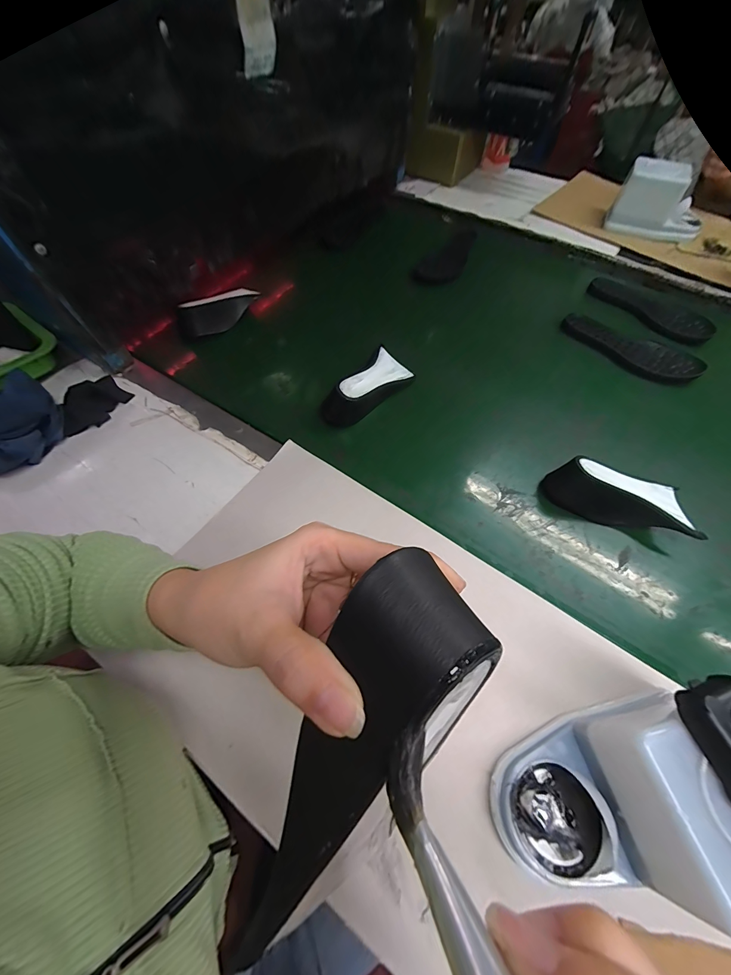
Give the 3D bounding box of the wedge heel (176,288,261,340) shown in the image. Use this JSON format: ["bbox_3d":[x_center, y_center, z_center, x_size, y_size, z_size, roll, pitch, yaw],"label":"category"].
[{"bbox_3d":[-0.276,-0.332,0.644,0.159,0.044,0.056,-39,69,-21],"label":"wedge heel"}]

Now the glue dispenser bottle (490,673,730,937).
[{"bbox_3d":[0.194,0.210,0.234,0.166,0.122,0.108,-12,59,-9],"label":"glue dispenser bottle"}]

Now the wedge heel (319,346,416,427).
[{"bbox_3d":[0.007,-0.153,0.531,0.066,0.061,0.154,36,65,17],"label":"wedge heel"}]

